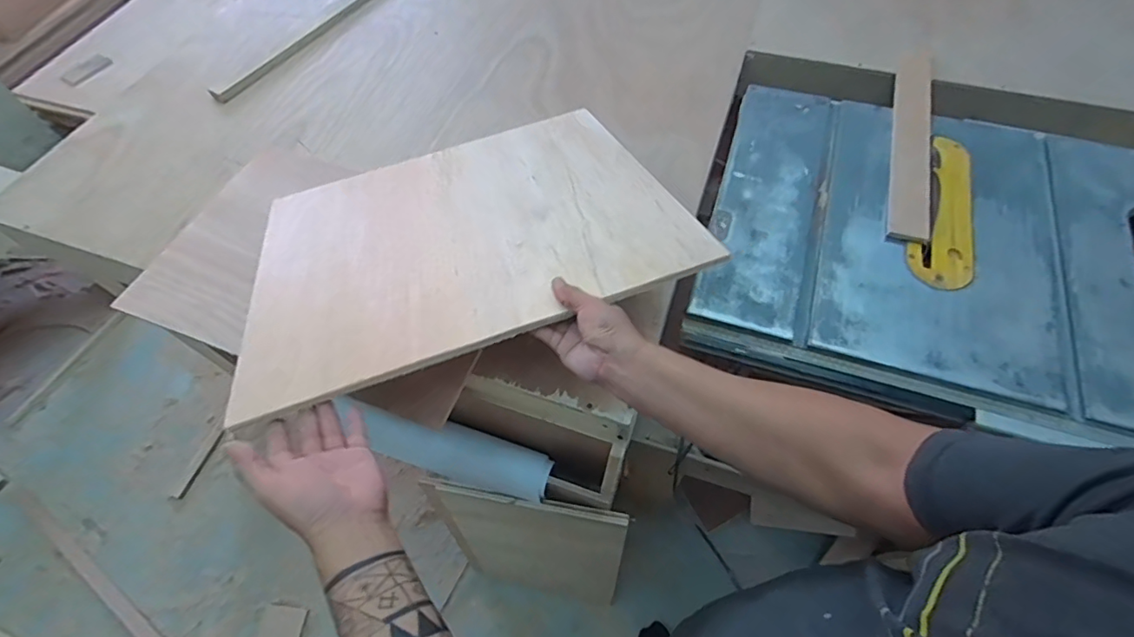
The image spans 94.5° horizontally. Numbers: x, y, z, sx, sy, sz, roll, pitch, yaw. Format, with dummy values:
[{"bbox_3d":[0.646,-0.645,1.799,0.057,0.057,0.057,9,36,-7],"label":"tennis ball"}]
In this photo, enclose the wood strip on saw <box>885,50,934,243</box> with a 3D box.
[{"bbox_3d":[0.603,-0.314,0.910,0.068,0.022,0.444,16,63,12],"label":"wood strip on saw"}]

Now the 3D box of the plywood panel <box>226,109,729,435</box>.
[{"bbox_3d":[-0.153,-0.129,0.739,0.559,0.015,0.481,-19,43,-7],"label":"plywood panel"}]

